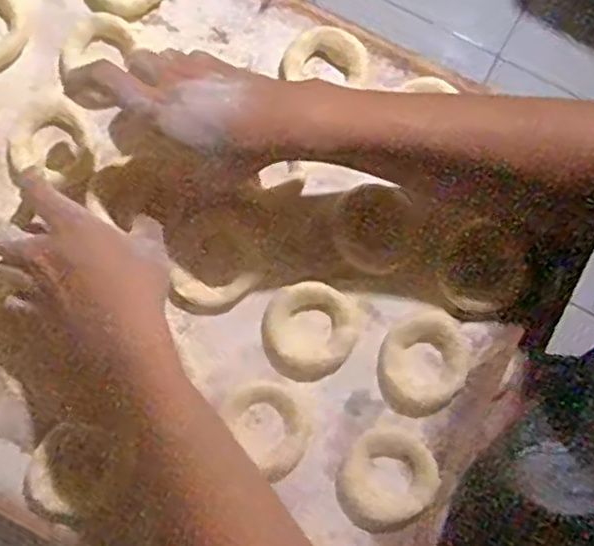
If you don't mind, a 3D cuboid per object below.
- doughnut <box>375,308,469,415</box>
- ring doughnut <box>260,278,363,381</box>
[{"bbox_3d":[0.086,0.060,0.507,0.072,0.011,0.059,-43,81,-5],"label":"doughnut"},{"bbox_3d":[0.007,0.038,0.505,0.064,0.016,0.065,0,80,2],"label":"ring doughnut"}]

